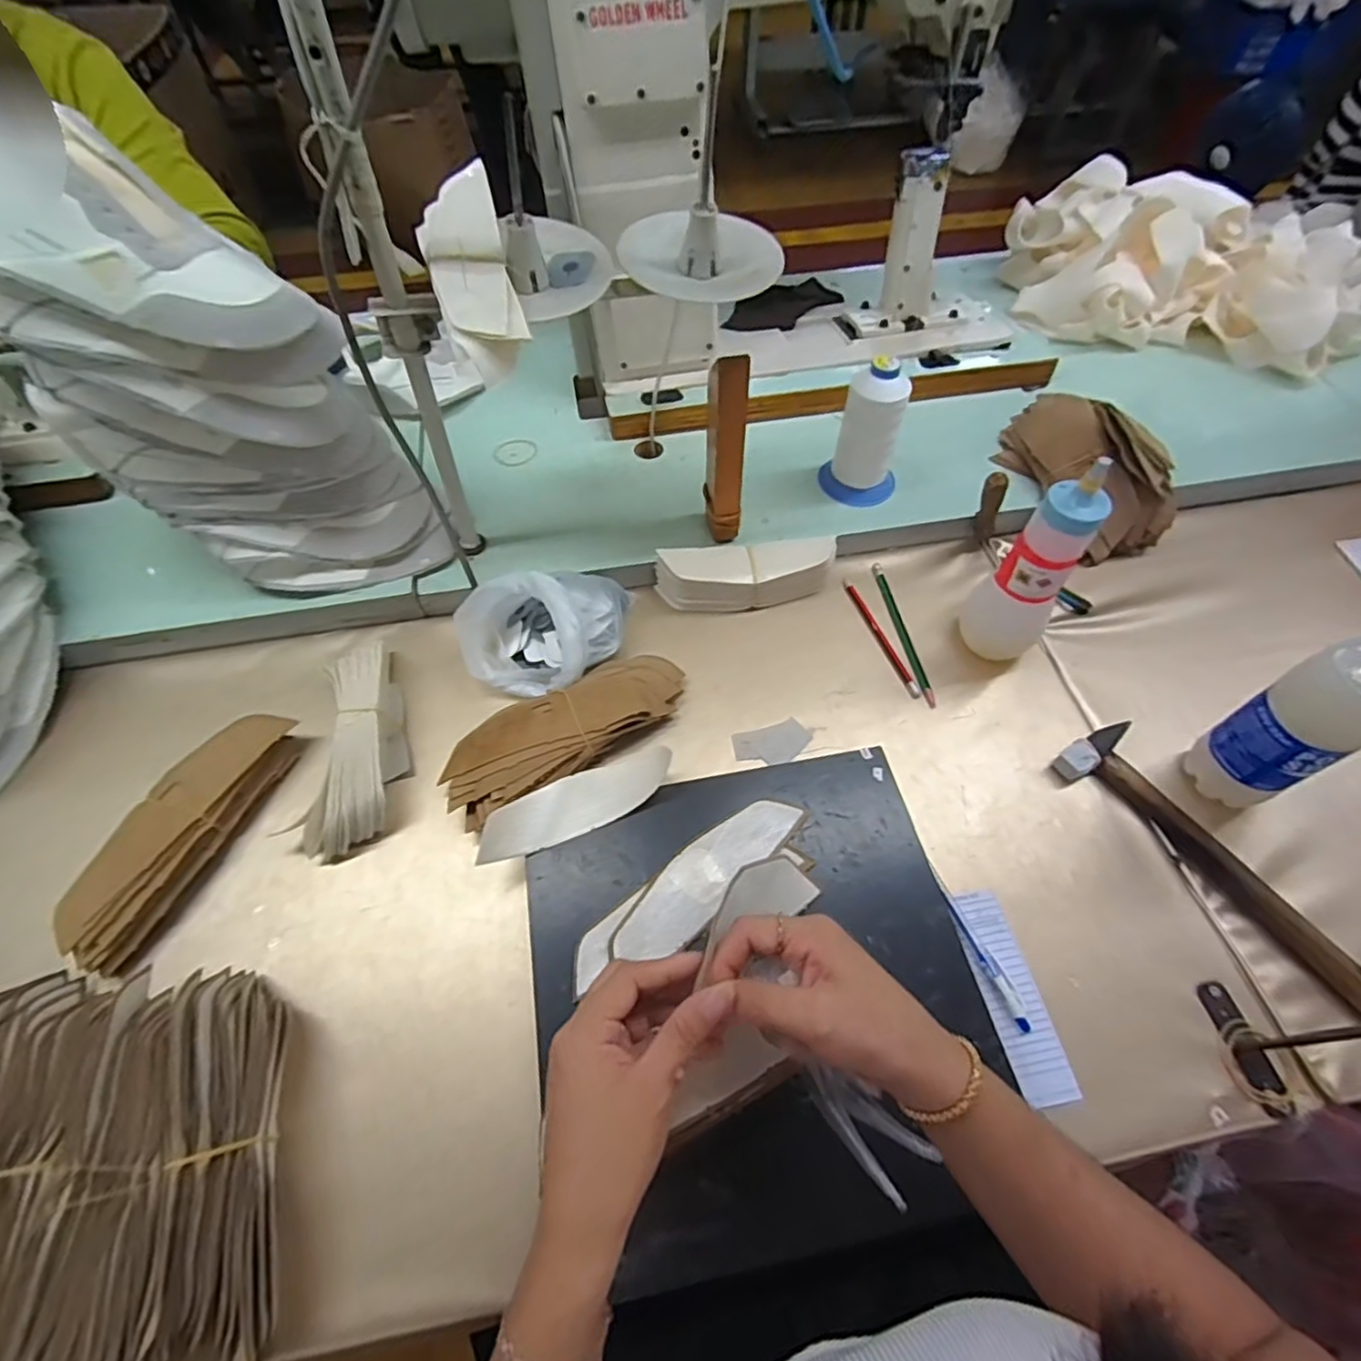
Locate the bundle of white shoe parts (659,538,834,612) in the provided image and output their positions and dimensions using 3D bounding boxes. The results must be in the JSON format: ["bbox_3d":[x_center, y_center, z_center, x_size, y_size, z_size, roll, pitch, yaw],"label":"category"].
[{"bbox_3d":[0.066,-0.103,0.655,0.172,0.048,0.054,-9,59,-6],"label":"bundle of white shoe parts"}]

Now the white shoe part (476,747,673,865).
[{"bbox_3d":[-0.078,0.097,0.506,0.152,0.015,0.048,-22,102,-14],"label":"white shoe part"}]

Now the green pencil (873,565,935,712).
[{"bbox_3d":[0.218,-0.050,0.642,0.012,0.004,0.171,-7,59,-5],"label":"green pencil"}]

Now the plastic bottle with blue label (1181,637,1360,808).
[{"bbox_3d":[0.458,0.027,0.476,0.060,0.204,0.064,-21,61,-13],"label":"plastic bottle with blue label"}]

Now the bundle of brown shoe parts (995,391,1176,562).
[{"bbox_3d":[0.423,-0.230,0.694,0.092,0.096,0.190,-16,60,-10],"label":"bundle of brown shoe parts"}]

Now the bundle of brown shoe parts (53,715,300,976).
[{"bbox_3d":[-0.395,0.117,0.523,0.066,0.043,0.211,19,60,11],"label":"bundle of brown shoe parts"}]

